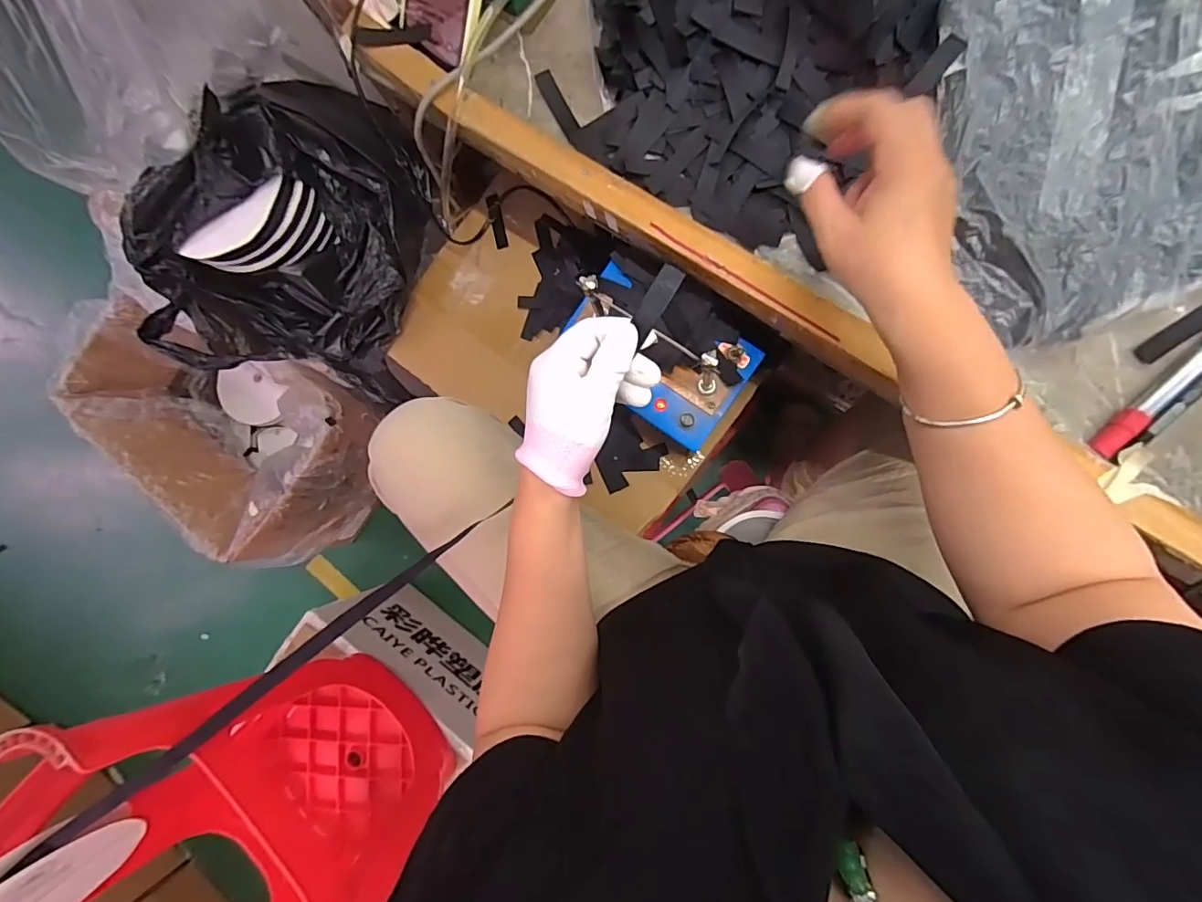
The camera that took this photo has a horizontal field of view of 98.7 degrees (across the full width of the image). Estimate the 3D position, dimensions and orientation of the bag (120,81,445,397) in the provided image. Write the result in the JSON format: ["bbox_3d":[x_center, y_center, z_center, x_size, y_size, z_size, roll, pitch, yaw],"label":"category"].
[{"bbox_3d":[-0.397,-0.269,0.652,0.341,0.191,0.342,10,88,9],"label":"bag"}]

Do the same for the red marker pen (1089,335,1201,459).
[{"bbox_3d":[0.407,-0.045,0.371,0.135,0.016,0.016,-45,82,3],"label":"red marker pen"}]

